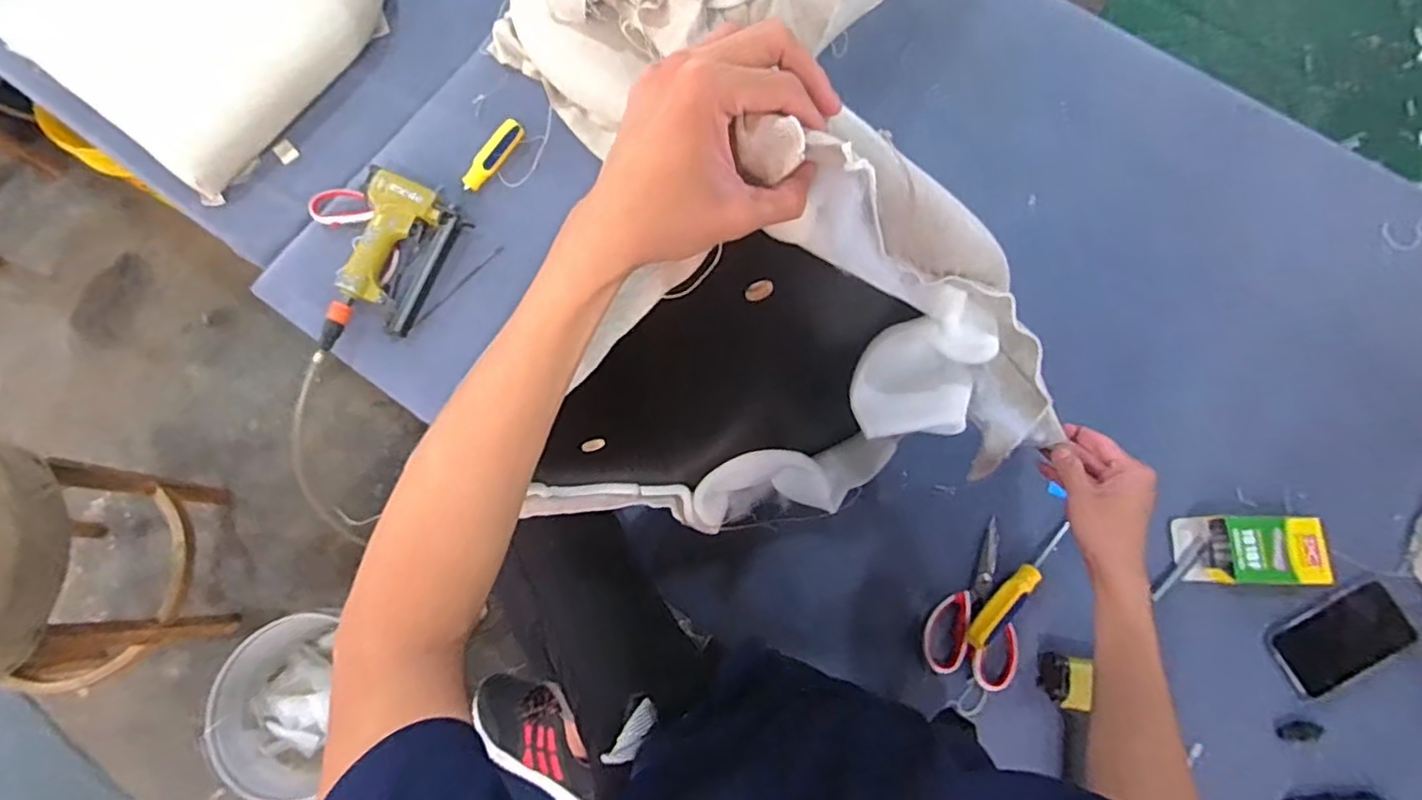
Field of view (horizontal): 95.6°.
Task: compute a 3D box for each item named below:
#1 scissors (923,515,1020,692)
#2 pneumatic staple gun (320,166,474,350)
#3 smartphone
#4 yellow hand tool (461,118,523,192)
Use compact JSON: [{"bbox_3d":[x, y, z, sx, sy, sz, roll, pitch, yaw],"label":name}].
[{"bbox_3d":[0.315,0.233,0.751,0.102,0.020,0.182,18,76,5],"label":"scissors"},{"bbox_3d":[-0.412,-0.168,0.838,0.115,0.067,0.235,14,76,4],"label":"pneumatic staple gun"},{"bbox_3d":[0.696,0.259,0.709,0.141,0.012,0.079,-28,82,1],"label":"smartphone"},{"bbox_3d":[-0.303,-0.339,0.890,0.028,0.019,0.113,36,78,9],"label":"yellow hand tool"}]

